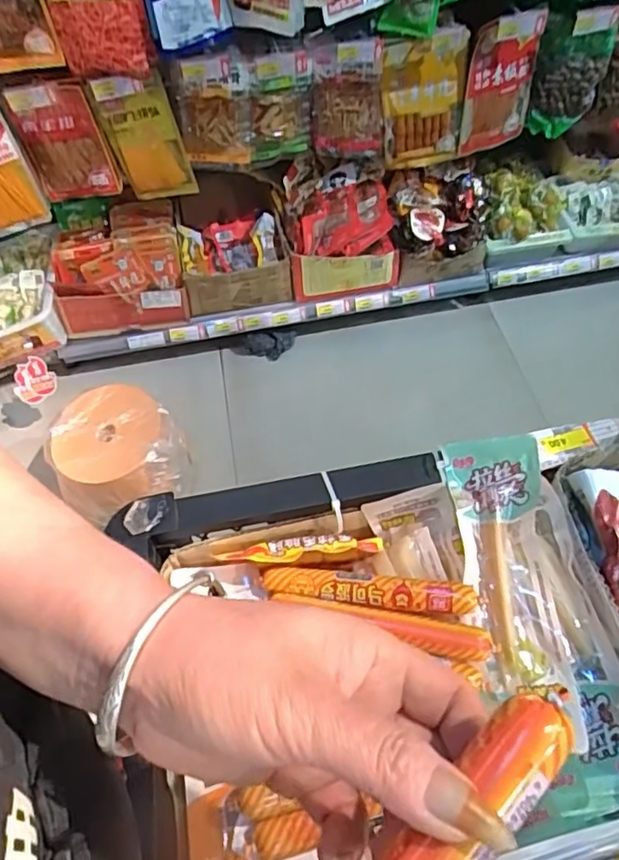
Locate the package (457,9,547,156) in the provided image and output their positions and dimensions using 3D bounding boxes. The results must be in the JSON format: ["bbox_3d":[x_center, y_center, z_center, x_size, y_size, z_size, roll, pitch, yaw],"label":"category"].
[{"bbox_3d":[0.421,-0.758,1.345,0.159,0.278,0.033,-9,55,-2],"label":"package"}]

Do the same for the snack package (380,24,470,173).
[{"bbox_3d":[0.250,-0.726,1.351,0.181,0.279,0.034,0,55,4],"label":"snack package"}]

